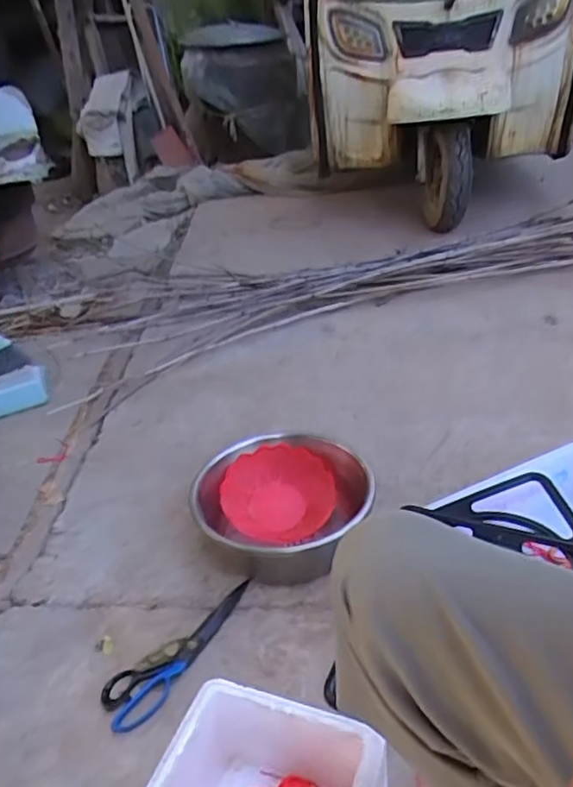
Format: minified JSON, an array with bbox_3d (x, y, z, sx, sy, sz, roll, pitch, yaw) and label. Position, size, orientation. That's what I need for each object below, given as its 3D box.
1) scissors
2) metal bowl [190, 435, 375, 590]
[{"bbox_3d":[-0.153,0.390,0.935,0.081,0.014,0.284,21,39,37],"label":"scissors"},{"bbox_3d":[0.002,0.215,1.097,0.300,0.134,0.301,-4,30,2],"label":"metal bowl"}]

